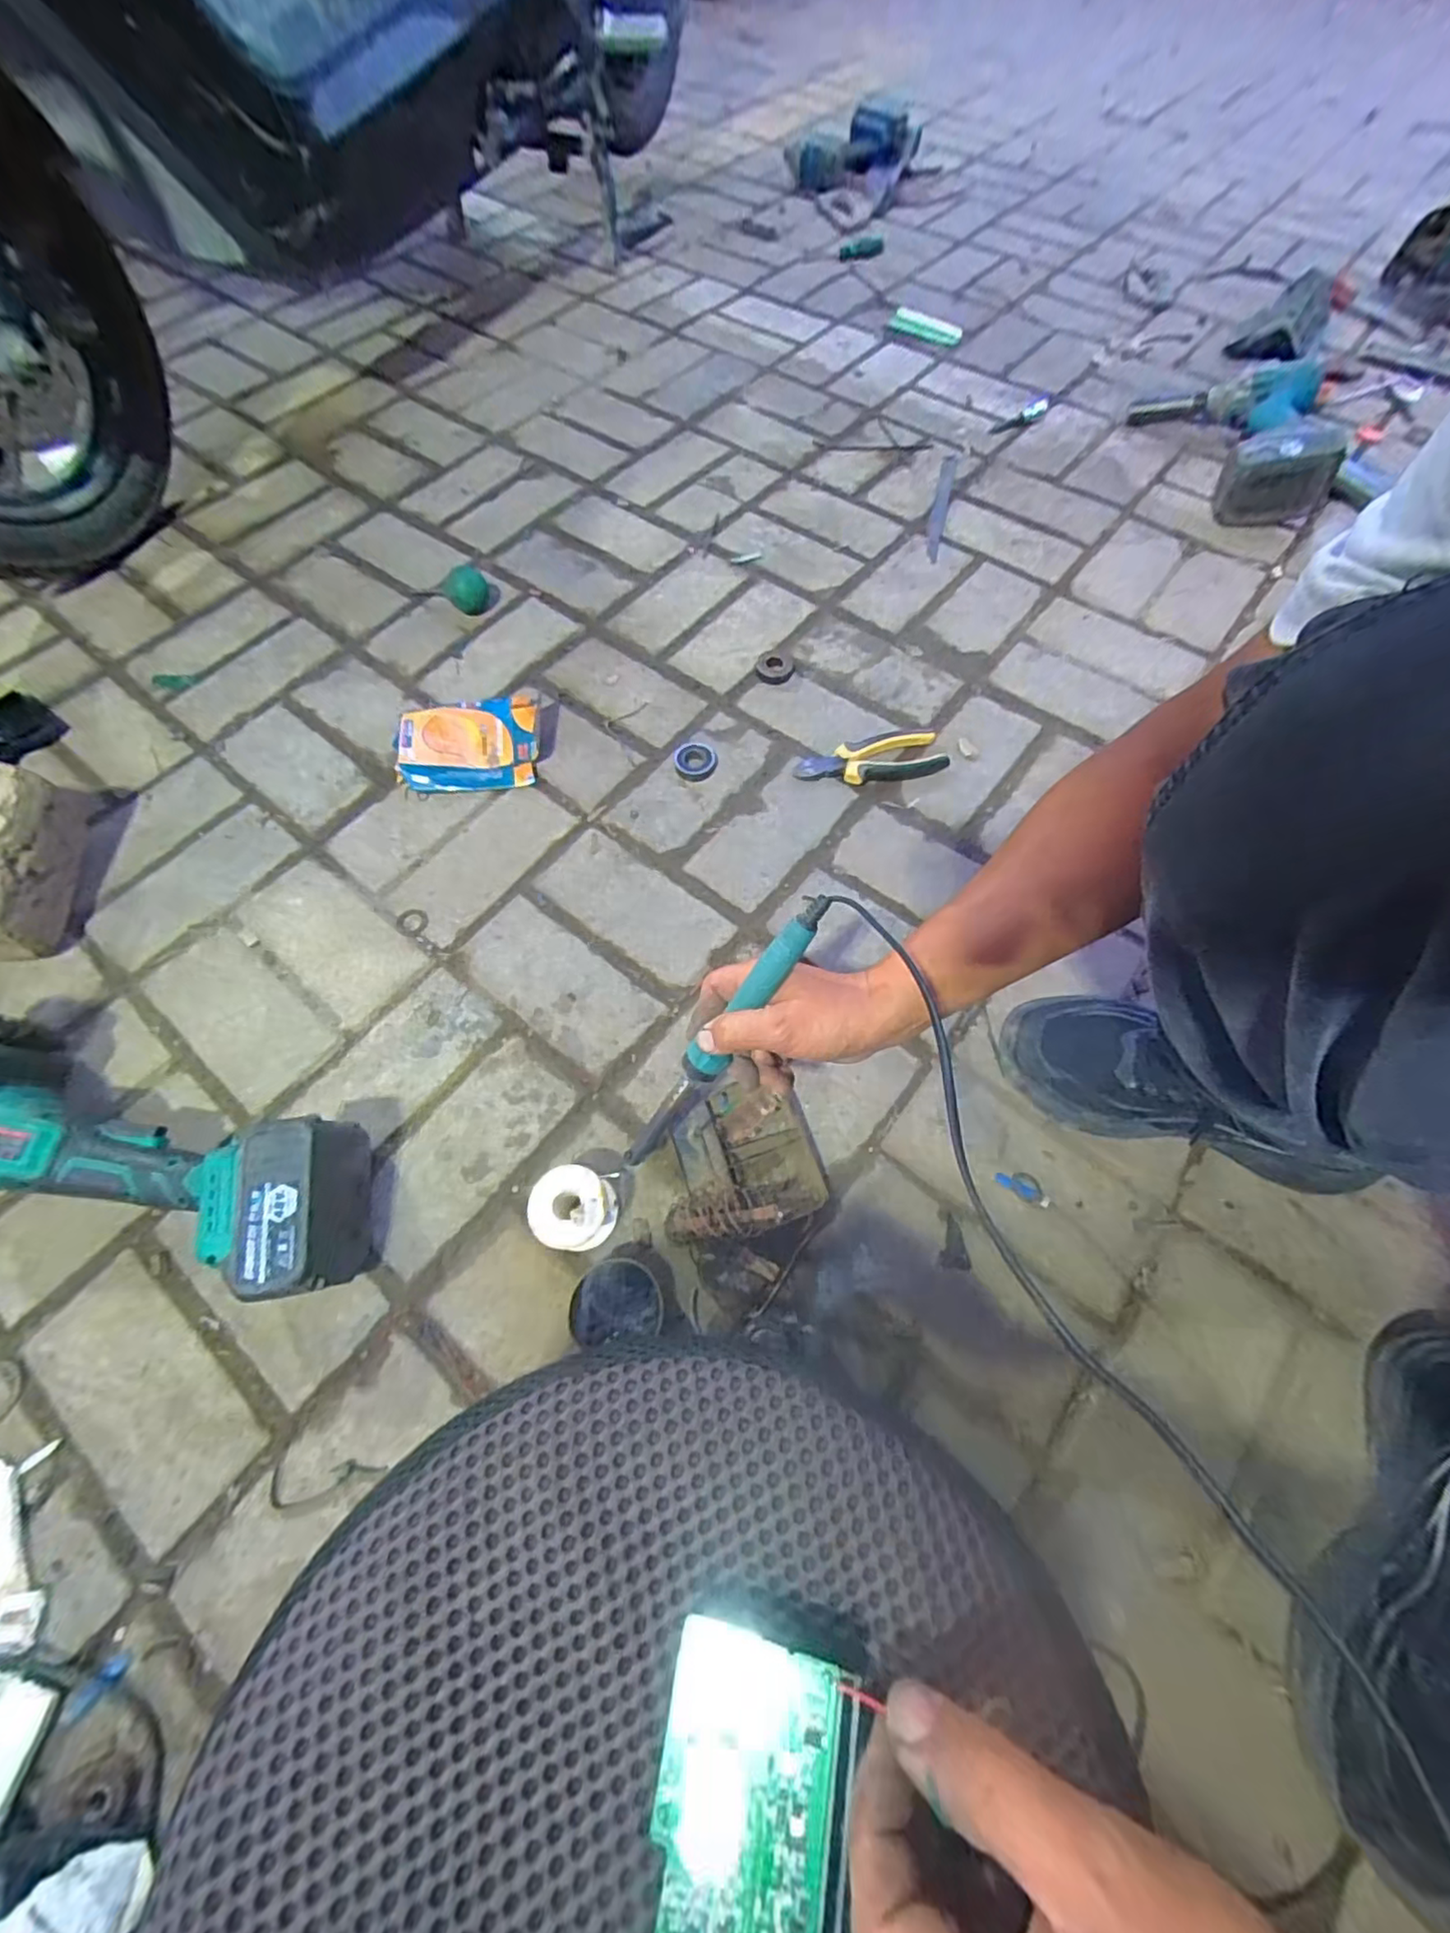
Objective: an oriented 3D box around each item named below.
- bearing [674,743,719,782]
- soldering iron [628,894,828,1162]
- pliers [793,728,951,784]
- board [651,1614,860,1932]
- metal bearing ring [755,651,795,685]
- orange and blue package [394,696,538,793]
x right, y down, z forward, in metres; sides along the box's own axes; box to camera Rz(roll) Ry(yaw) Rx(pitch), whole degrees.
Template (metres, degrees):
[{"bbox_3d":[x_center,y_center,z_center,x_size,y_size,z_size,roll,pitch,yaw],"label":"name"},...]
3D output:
[{"bbox_3d":[-0.031,-0.211,0.664,0.044,0.011,0.041,3,66,2],"label":"bearing"},{"bbox_3d":[-0.007,0.051,0.411,0.026,0.016,0.235,41,113,17],"label":"soldering iron"},{"bbox_3d":[0.153,-0.215,0.669,0.155,0.018,0.058,-16,67,-7],"label":"pliers"},{"bbox_3d":[0.006,0.261,0.191,0.057,0.011,0.091,11,67,5],"label":"board"},{"bbox_3d":[0.057,-0.345,0.736,0.044,0.012,0.049,3,66,2],"label":"metal bearing ring"},{"bbox_3d":[-0.270,-0.240,0.681,0.140,0.031,0.118,-5,66,-2],"label":"orange and blue package"}]

